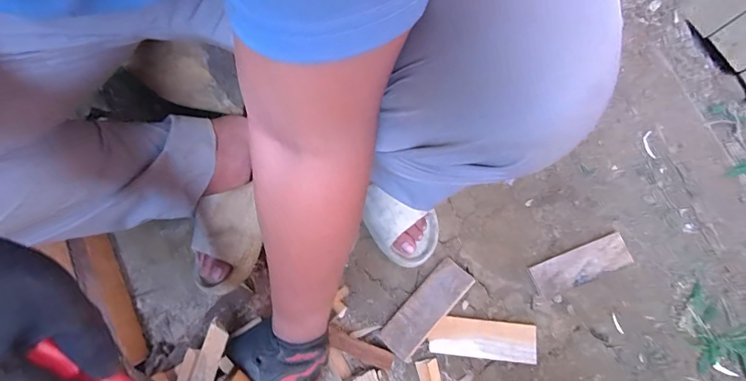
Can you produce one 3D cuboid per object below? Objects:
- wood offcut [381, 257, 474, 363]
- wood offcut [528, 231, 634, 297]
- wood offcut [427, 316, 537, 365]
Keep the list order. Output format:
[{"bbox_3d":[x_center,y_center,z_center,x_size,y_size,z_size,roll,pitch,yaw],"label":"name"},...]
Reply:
[{"bbox_3d":[0.089,0.196,0.637,0.063,0.013,0.175,38,81,29],"label":"wood offcut"},{"bbox_3d":[0.362,0.130,0.664,0.173,0.017,0.058,-21,80,-4],"label":"wood offcut"},{"bbox_3d":[0.184,0.250,0.644,0.175,0.023,0.058,6,79,1],"label":"wood offcut"}]

